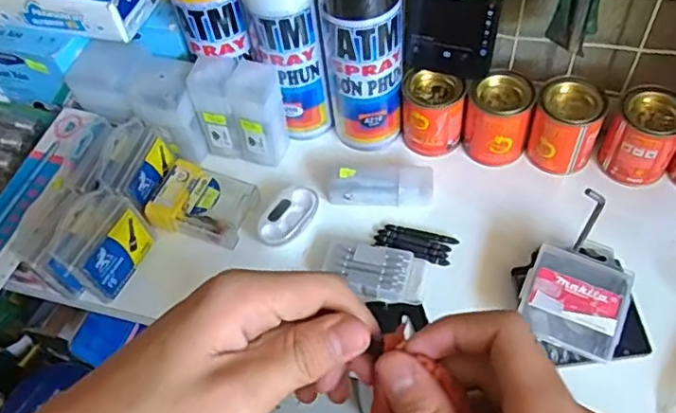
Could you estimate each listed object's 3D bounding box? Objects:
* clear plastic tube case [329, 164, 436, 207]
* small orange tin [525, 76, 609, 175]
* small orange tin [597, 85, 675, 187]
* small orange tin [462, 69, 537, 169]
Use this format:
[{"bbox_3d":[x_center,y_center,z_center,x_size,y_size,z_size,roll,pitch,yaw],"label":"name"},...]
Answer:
[{"bbox_3d":[0.038,-0.018,0.525,0.089,0.027,0.029,0,51,6],"label":"clear plastic tube case"},{"bbox_3d":[0.197,-0.067,0.522,0.054,0.071,0.046,20,55,21],"label":"small orange tin"},{"bbox_3d":[0.258,-0.058,0.511,0.054,0.069,0.047,26,58,24],"label":"small orange tin"},{"bbox_3d":[0.142,-0.076,0.533,0.053,0.069,0.049,-3,50,3],"label":"small orange tin"}]

